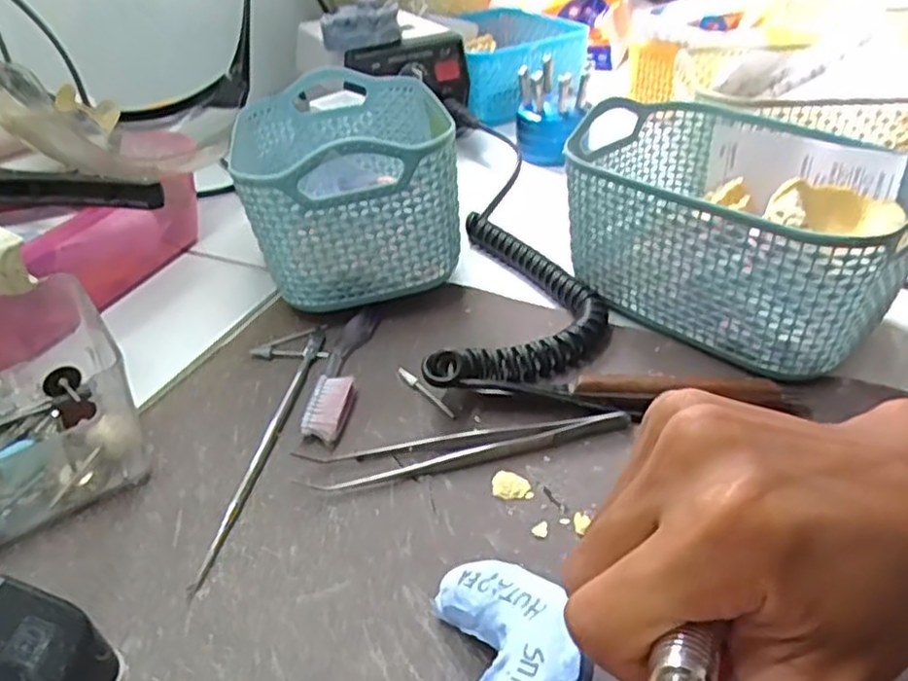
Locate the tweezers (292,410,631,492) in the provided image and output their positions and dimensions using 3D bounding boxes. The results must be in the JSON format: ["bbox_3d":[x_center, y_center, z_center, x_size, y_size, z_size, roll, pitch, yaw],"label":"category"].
[{"bbox_3d":[0.007,0.047,0.309,0.139,0.006,0.018,-8,38,-6],"label":"tweezers"}]

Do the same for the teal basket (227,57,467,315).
[{"bbox_3d":[-0.066,-0.102,0.437,0.111,0.097,0.190,-9,38,-7],"label":"teal basket"}]

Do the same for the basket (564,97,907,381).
[{"bbox_3d":[0.147,-0.060,0.381,0.161,0.081,0.122,29,48,35],"label":"basket"}]

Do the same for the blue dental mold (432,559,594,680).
[{"bbox_3d":[0.015,0.100,0.218,0.049,0.034,0.068,4,38,9],"label":"blue dental mold"}]

